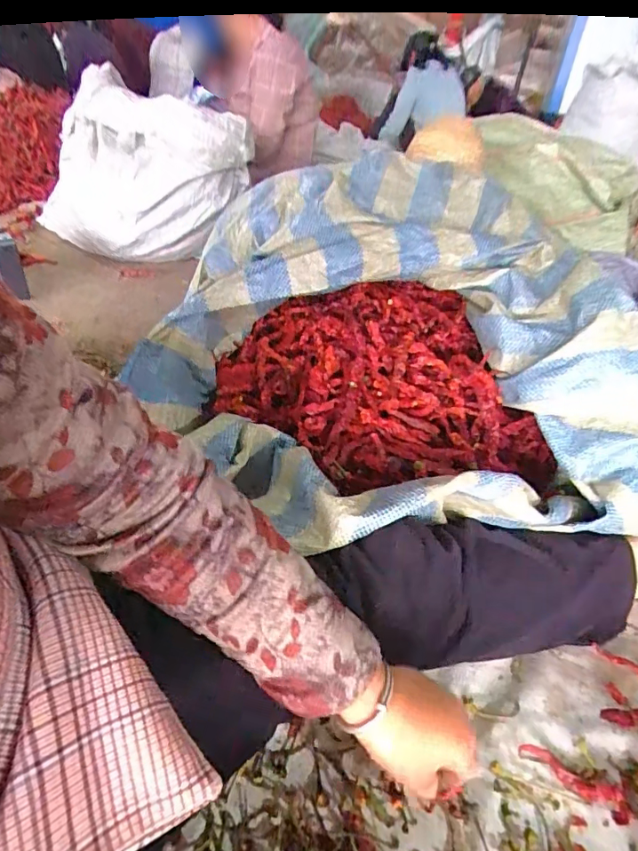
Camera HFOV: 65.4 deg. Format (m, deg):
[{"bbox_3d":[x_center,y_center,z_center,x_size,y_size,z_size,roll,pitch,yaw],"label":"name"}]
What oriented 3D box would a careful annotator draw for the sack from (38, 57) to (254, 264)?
[{"bbox_3d":[-0.445,-0.644,1.261,0.479,0.352,0.327,22,38,21],"label":"sack"}]

